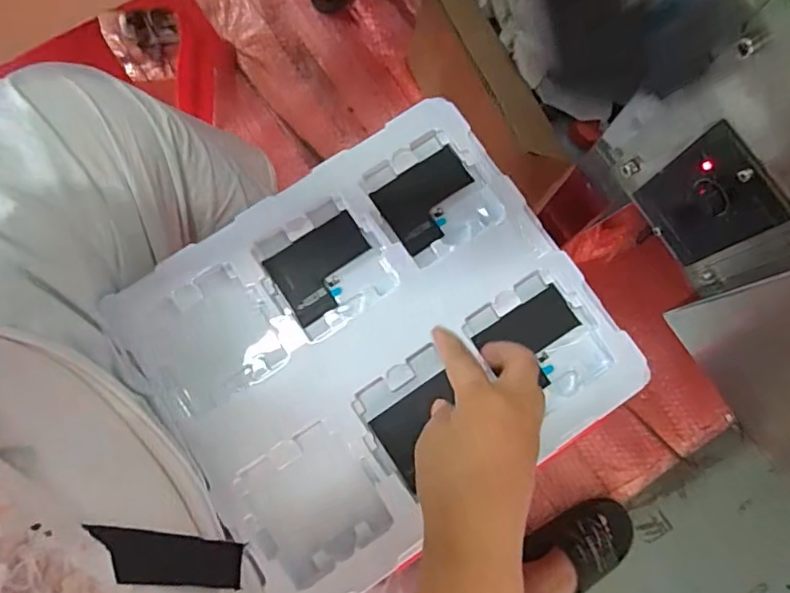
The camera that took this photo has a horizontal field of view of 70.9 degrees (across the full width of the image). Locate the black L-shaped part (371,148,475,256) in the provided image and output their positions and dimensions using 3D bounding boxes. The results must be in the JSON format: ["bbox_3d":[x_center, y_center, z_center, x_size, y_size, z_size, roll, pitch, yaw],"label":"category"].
[{"bbox_3d":[0.029,-0.077,0.444,0.077,0.005,0.060,-34,82,-7],"label":"black L-shaped part"}]

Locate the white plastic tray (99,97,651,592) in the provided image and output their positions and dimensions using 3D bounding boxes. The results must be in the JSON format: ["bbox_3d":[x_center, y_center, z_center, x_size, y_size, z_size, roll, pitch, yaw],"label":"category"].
[{"bbox_3d":[-0.014,0.034,0.417,0.308,0.015,0.274,-33,82,-7],"label":"white plastic tray"}]

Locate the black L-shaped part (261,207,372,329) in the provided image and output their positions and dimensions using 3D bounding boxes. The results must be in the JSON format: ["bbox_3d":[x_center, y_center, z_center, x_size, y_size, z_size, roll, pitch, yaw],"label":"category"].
[{"bbox_3d":[-0.054,-0.022,0.432,0.077,0.004,0.060,-33,82,-7],"label":"black L-shaped part"}]

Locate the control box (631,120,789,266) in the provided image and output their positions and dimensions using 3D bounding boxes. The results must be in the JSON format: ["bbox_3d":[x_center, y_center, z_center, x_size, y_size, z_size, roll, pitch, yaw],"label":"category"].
[{"bbox_3d":[0.176,-0.053,0.317,0.012,0.089,0.058,-29,81,-6],"label":"control box"}]

